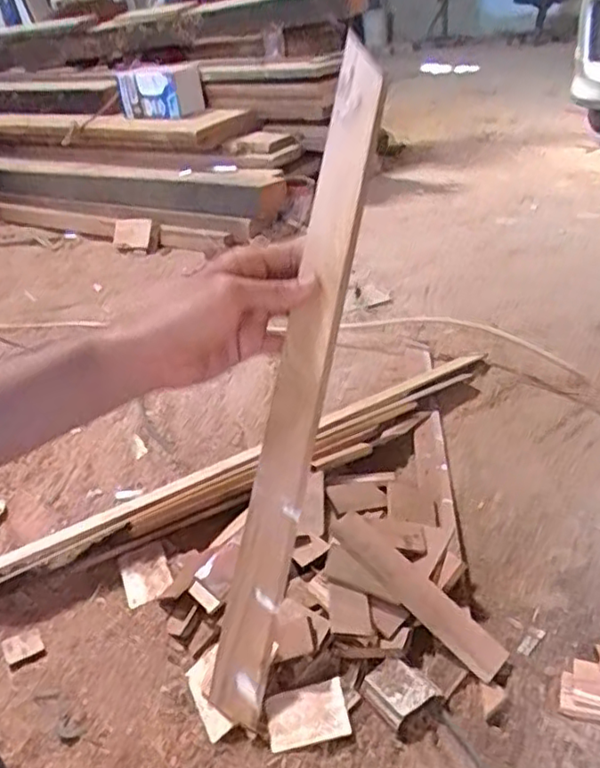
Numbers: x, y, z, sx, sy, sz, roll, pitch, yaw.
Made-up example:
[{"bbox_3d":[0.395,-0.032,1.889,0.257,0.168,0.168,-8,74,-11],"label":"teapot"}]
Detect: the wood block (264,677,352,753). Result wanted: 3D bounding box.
[{"bbox_3d":[0.005,0.284,0.561,0.068,0.012,0.049,-8,30,-2],"label":"wood block"}]

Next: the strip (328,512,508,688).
[{"bbox_3d":[0.107,0.192,0.614,0.196,0.013,0.041,40,50,25],"label":"strip"}]

